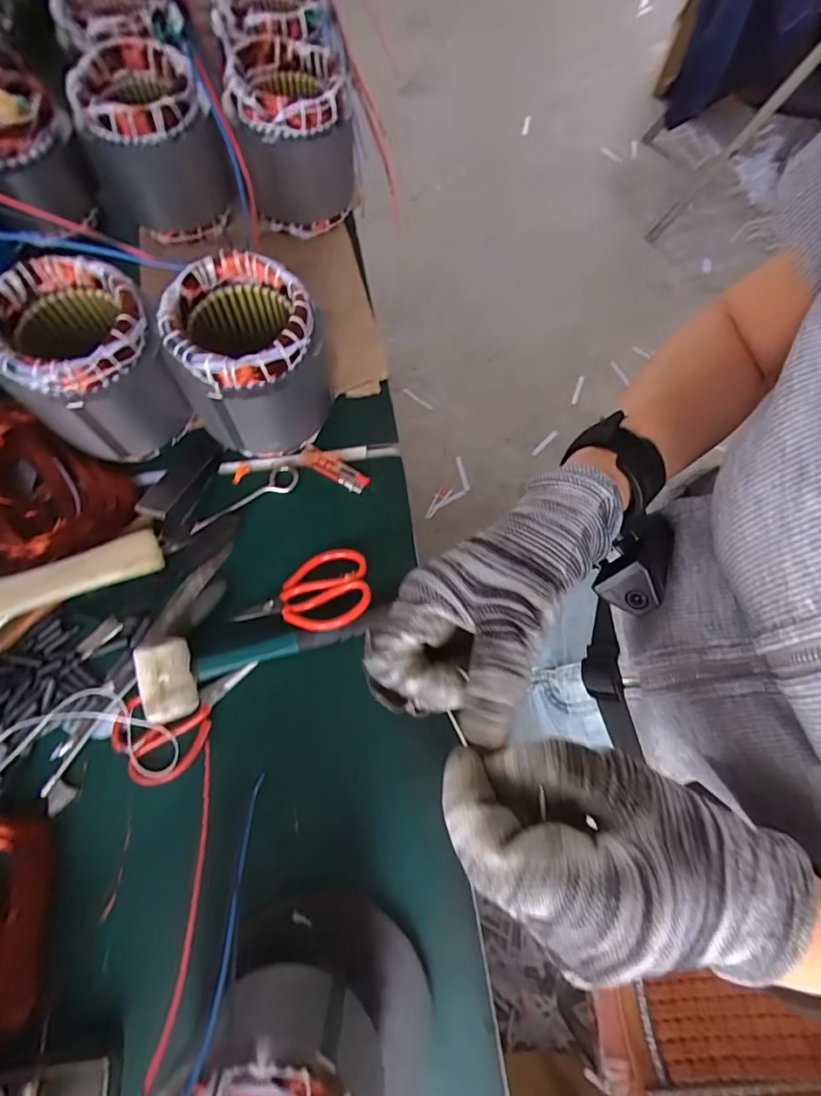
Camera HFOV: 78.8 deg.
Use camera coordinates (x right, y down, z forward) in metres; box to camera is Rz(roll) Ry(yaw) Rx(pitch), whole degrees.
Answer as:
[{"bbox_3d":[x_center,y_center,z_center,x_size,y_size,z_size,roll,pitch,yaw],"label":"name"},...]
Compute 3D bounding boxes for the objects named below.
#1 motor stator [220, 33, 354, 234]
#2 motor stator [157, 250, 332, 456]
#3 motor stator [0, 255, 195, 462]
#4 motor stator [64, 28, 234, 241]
[{"bbox_3d":[-0.148,-0.537,0.656,0.141,0.151,0.156,3,72,-1],"label":"motor stator"},{"bbox_3d":[-0.168,-0.192,0.536,0.145,0.165,0.130,-13,73,-7],"label":"motor stator"},{"bbox_3d":[-0.324,-0.181,0.526,0.141,0.166,0.140,-32,76,-12],"label":"motor stator"},{"bbox_3d":[-0.322,-0.506,0.635,0.137,0.159,0.137,1,72,-2],"label":"motor stator"}]

